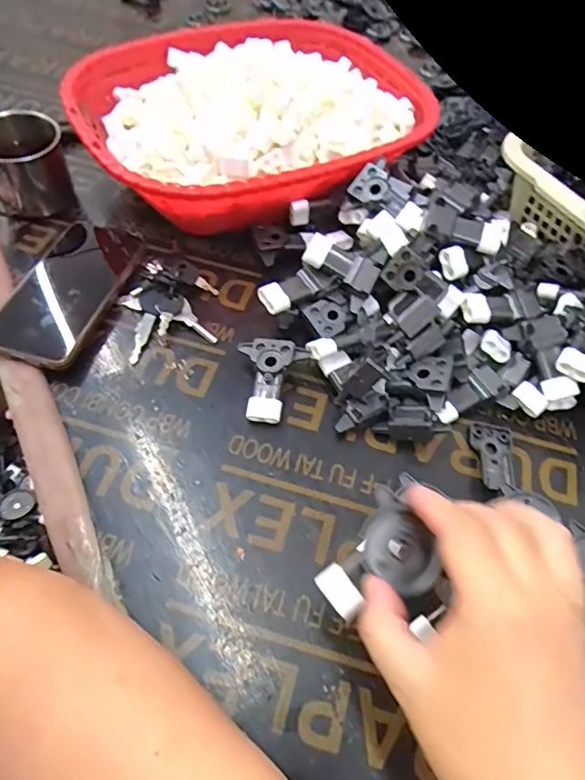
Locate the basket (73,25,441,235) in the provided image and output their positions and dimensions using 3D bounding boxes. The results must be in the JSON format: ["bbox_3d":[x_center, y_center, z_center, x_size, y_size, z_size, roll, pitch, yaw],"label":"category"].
[{"bbox_3d":[-0.028,-0.280,0.530,0.356,0.101,0.263,-25,62,-20],"label":"basket"}]

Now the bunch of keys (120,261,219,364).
[{"bbox_3d":[-0.108,-0.075,0.442,0.082,0.029,0.082,-15,59,-10],"label":"bunch of keys"}]

